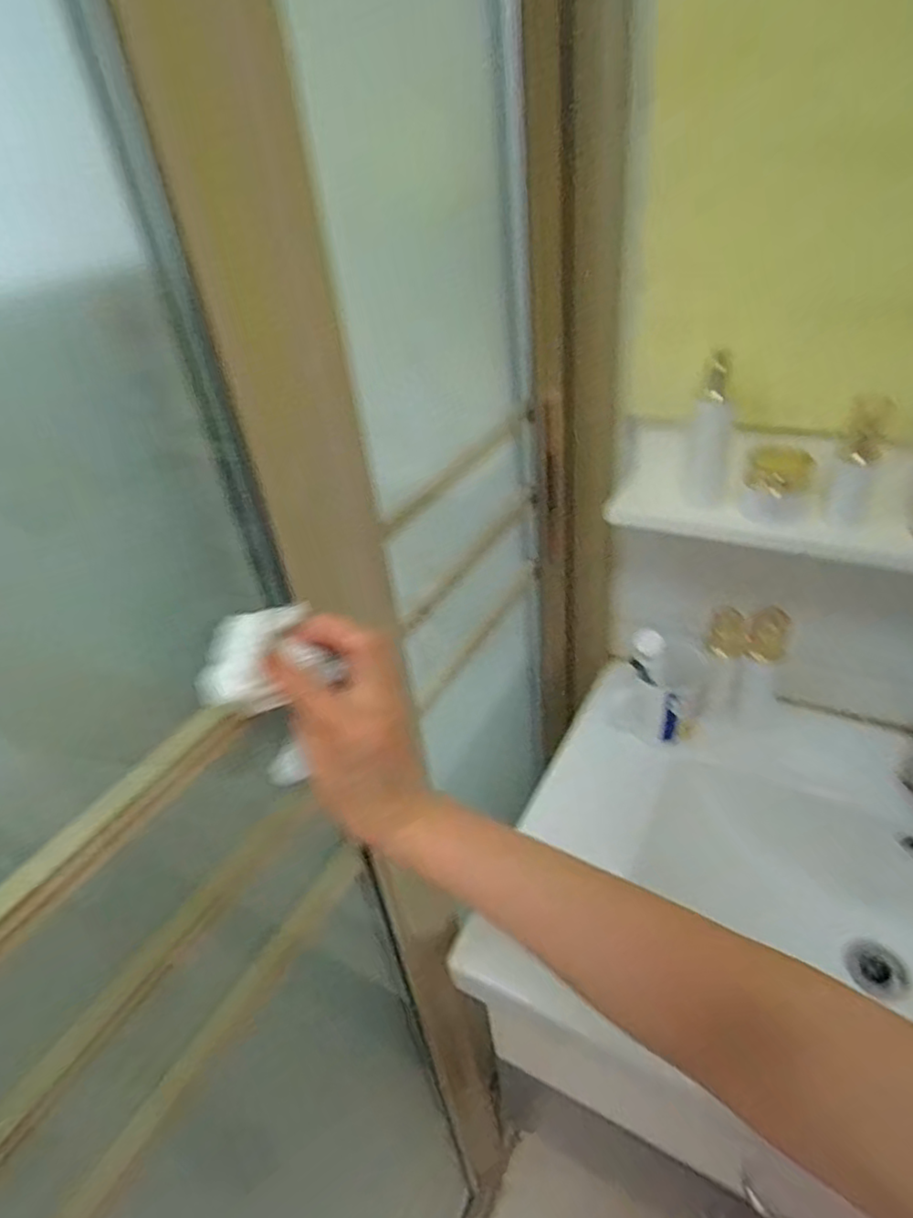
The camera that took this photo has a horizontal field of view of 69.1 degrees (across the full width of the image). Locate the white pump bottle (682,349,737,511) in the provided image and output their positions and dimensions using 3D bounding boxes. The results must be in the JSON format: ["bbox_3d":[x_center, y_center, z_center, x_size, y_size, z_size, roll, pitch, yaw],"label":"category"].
[{"bbox_3d":[0.270,-0.185,0.709,0.048,0.170,0.048,6,37,17],"label":"white pump bottle"}]

